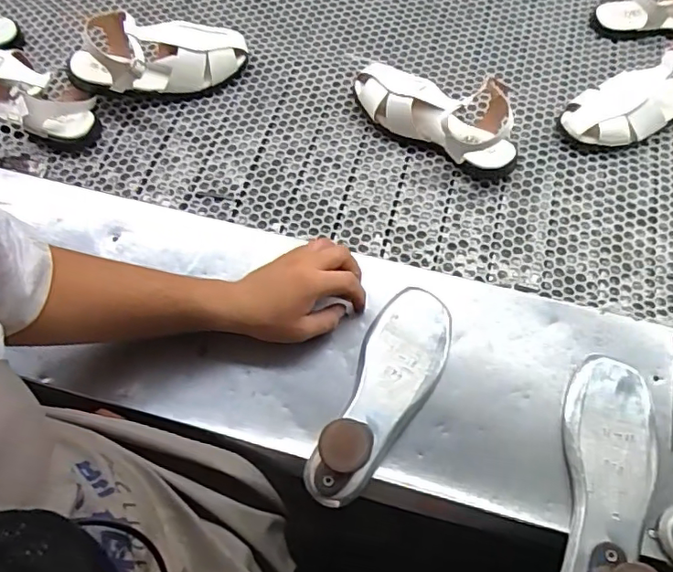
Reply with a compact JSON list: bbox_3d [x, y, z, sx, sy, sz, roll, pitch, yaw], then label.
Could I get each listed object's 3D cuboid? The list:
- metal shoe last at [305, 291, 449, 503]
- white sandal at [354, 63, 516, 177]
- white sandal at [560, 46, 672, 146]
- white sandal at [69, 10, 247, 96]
[{"bbox_3d":[0.051,0.095,0.562,0.085,0.090,0.247,23,63,13],"label":"metal shoe last"},{"bbox_3d":[0.135,-0.233,0.751,0.231,0.085,0.097,36,68,18],"label":"white sandal"},{"bbox_3d":[0.406,-0.250,0.755,0.202,0.086,0.084,-14,62,-6],"label":"white sandal"},{"bbox_3d":[-0.246,-0.311,0.787,0.238,0.082,0.097,-9,61,-5],"label":"white sandal"}]

